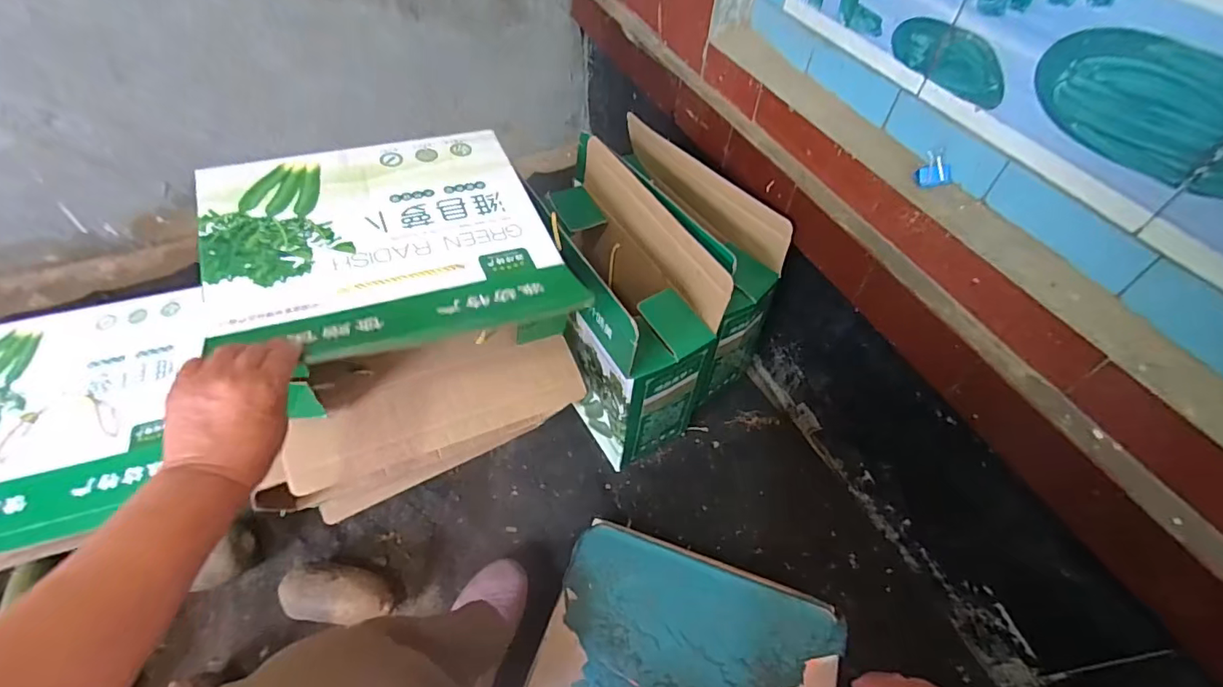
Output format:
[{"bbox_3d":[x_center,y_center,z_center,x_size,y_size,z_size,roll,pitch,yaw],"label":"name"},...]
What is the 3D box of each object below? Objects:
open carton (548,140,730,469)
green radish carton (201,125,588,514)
[{"bbox_3d":[-0.006,-0.054,0.842,0.172,0.364,0.359,-23,56,-20],"label":"open carton"},{"bbox_3d":[-0.242,-0.061,0.641,0.329,0.199,0.312,-20,55,-18],"label":"green radish carton"}]

